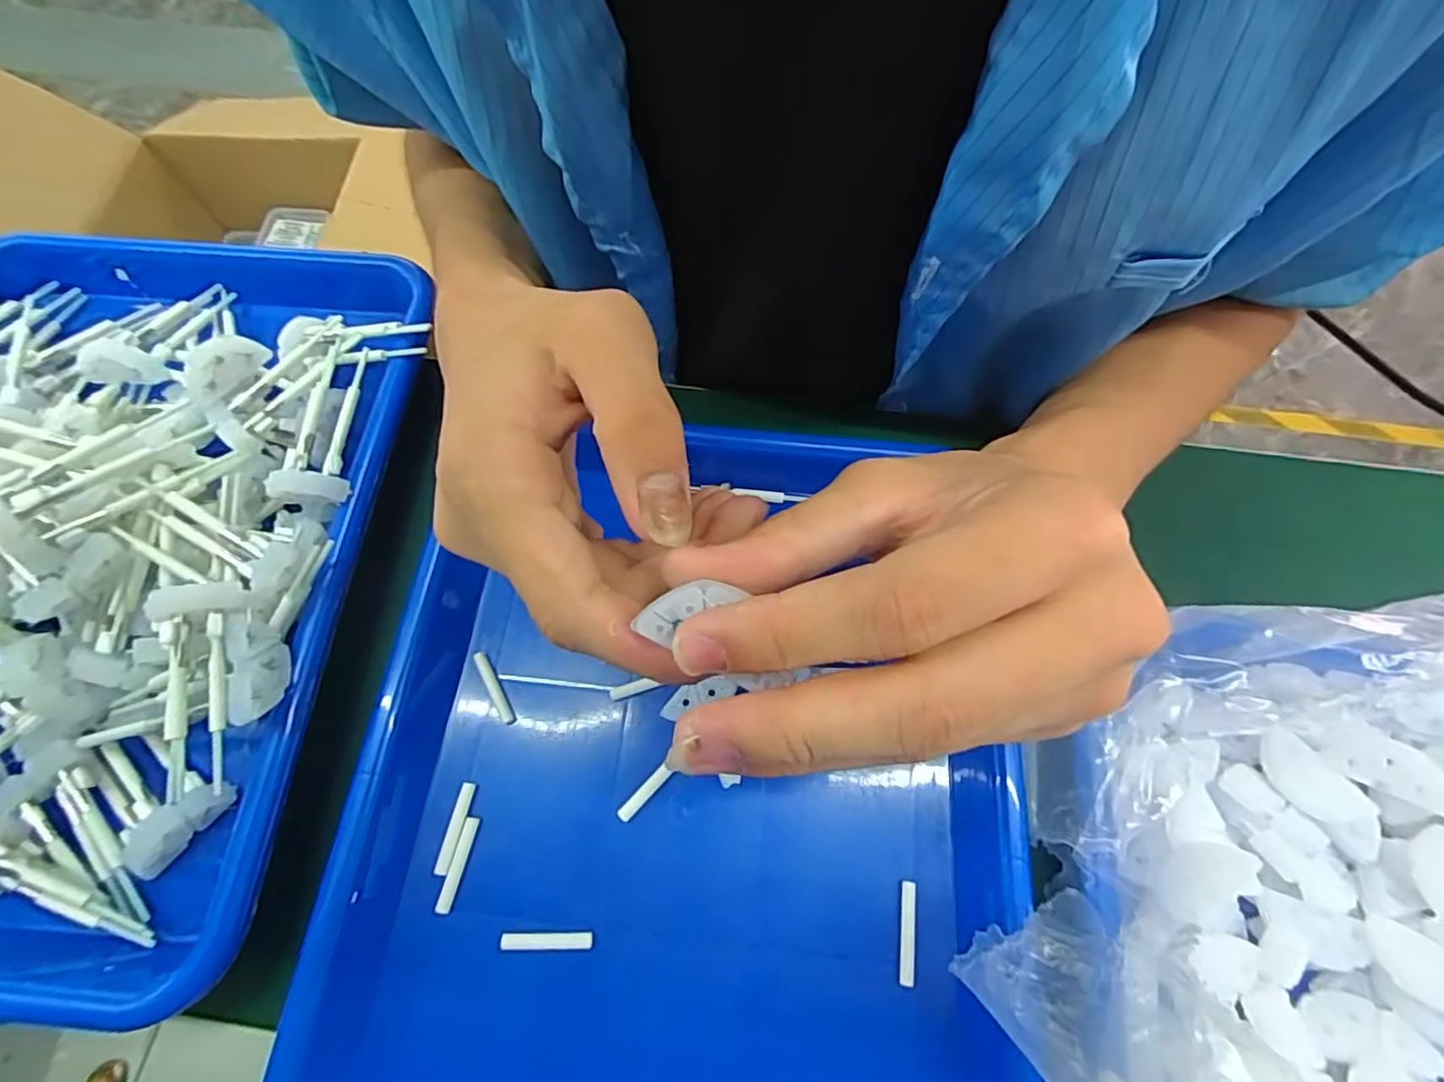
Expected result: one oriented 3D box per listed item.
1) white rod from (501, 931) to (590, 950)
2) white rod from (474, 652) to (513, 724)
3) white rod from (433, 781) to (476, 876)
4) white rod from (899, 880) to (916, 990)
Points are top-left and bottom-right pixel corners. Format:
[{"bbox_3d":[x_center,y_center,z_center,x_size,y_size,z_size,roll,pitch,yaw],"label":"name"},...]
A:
[{"bbox_3d":[-0.066,0.150,0.231,0.033,0.004,0.006,-1,69,0],"label":"white rod"},{"bbox_3d":[-0.099,0.064,0.267,0.005,0.004,0.034,-28,71,-10],"label":"white rod"},{"bbox_3d":[-0.106,0.114,0.246,0.006,0.004,0.034,10,69,4],"label":"white rod"},{"bbox_3d":[0.070,0.147,0.231,0.005,0.004,0.034,9,69,4],"label":"white rod"}]

